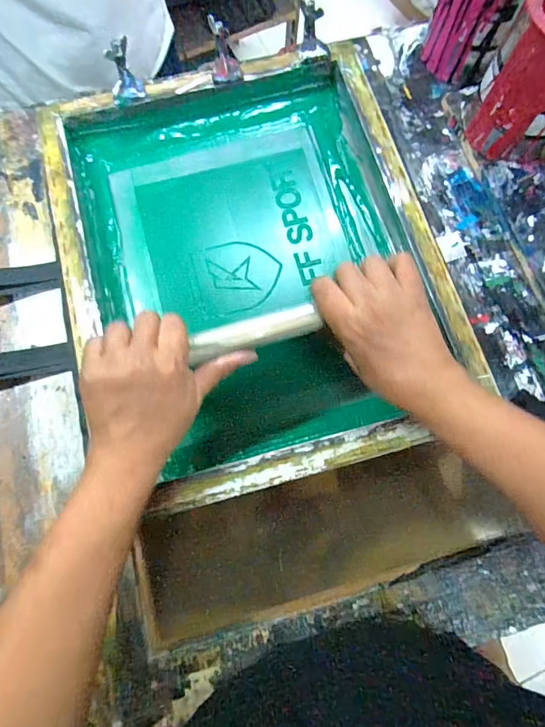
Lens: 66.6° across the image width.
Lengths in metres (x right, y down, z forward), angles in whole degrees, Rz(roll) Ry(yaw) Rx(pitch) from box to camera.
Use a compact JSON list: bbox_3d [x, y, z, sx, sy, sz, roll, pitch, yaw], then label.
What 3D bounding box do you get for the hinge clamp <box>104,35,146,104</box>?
[{"bbox_3d":[-0.177,-0.343,0.494,0.044,0.032,0.060,-20,76,-5],"label":"hinge clamp"}]

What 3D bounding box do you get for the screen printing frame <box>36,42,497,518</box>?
[{"bbox_3d":[-0.021,-0.117,0.472,0.400,0.053,0.483,-16,76,-4],"label":"screen printing frame"}]

